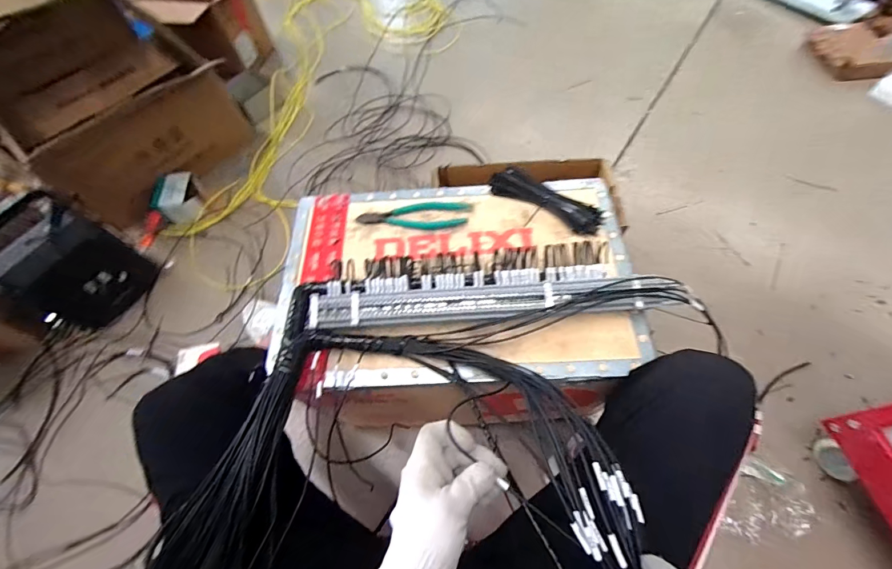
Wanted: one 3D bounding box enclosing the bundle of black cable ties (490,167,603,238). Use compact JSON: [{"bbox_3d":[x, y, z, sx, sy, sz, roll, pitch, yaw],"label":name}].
[{"bbox_3d":[0.154,-0.132,0.592,0.182,0.039,0.051,30,67,19],"label":"bundle of black cable ties"}]

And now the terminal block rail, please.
[{"bbox_3d":[0.019,0.000,0.515,0.395,0.044,0.115,-4,61,2],"label":"terminal block rail"}]

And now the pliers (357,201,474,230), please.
[{"bbox_3d":[-0.050,-0.112,0.609,0.178,0.008,0.054,1,61,5],"label":"pliers"}]

